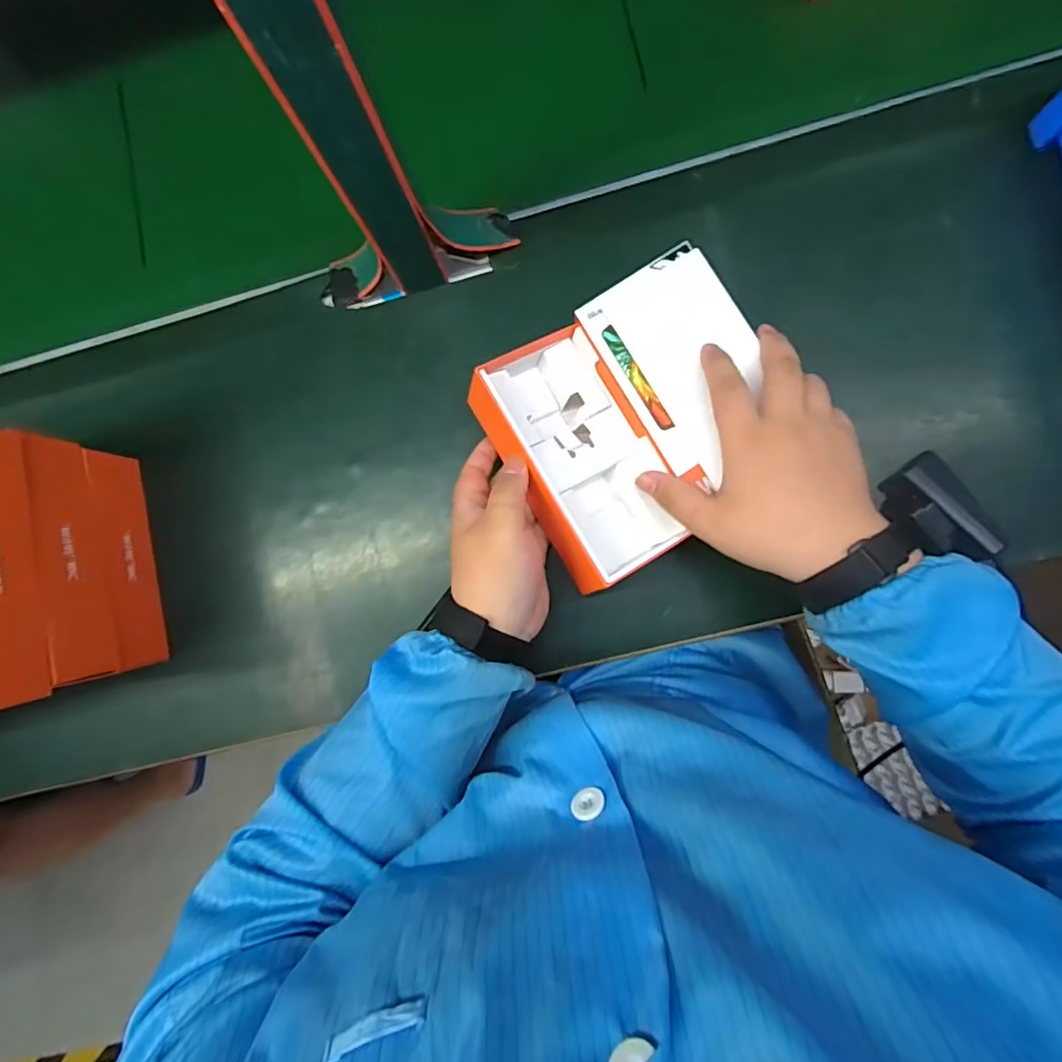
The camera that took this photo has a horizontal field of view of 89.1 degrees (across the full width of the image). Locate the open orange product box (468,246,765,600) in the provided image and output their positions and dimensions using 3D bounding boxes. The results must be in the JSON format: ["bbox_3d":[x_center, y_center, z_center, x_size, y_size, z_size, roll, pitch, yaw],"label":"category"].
[{"bbox_3d":[0.079,-0.083,0.415,0.198,0.072,0.184,-30,86,3],"label":"open orange product box"}]

